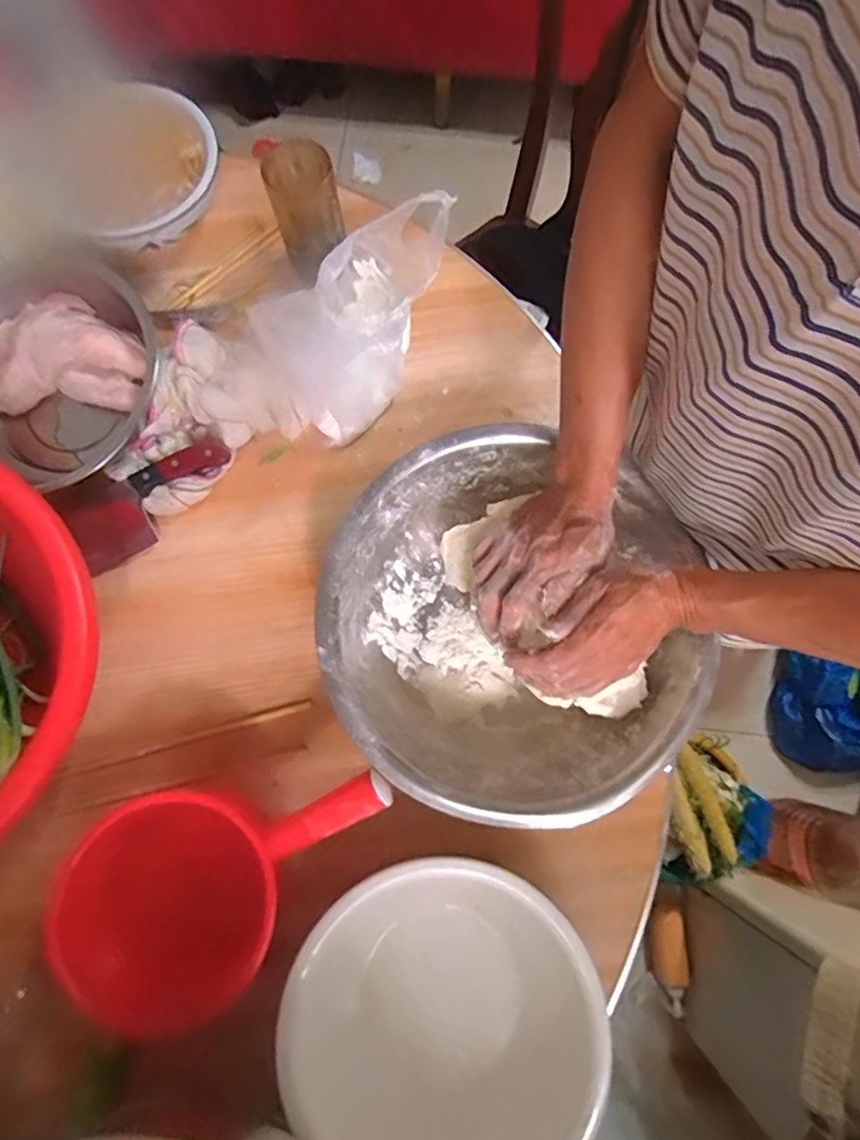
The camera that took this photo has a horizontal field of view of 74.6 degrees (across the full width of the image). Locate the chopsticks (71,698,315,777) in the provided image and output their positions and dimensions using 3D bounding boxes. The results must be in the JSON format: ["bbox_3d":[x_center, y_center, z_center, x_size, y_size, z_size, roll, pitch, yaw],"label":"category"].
[{"bbox_3d":[-0.254,0.178,0.596,0.260,0.004,0.012,-16,78,-4],"label":"chopsticks"}]

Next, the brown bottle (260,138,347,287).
[{"bbox_3d":[-0.144,-0.418,0.656,0.072,0.106,0.089,-18,78,-5],"label":"brown bottle"}]

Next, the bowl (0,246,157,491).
[{"bbox_3d":[-0.426,-0.231,0.646,0.260,0.080,0.244,29,79,6],"label":"bowl"}]

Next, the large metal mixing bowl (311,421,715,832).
[{"bbox_3d":[0.078,0.052,0.572,0.350,0.115,0.352,0,77,-1],"label":"large metal mixing bowl"}]

